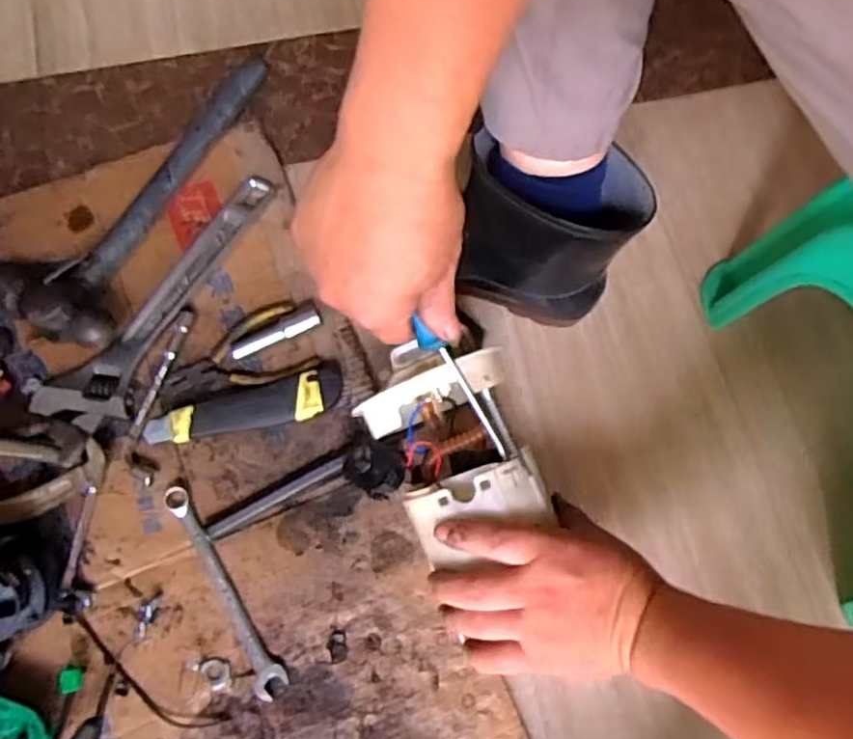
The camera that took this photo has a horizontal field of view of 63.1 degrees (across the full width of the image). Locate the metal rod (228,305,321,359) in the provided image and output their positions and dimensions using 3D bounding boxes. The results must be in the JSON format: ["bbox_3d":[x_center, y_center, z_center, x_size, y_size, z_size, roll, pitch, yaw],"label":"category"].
[{"bbox_3d":[-0.130,-0.030,0.597,0.080,0.015,0.022,-27,75,-13],"label":"metal rod"}]

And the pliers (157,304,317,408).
[{"bbox_3d":[-0.163,-0.016,0.597,0.128,0.007,0.069,-12,73,-9],"label":"pliers"}]

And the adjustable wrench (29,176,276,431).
[{"bbox_3d":[-0.225,-0.068,0.607,0.065,0.018,0.274,30,72,6],"label":"adjustable wrench"}]

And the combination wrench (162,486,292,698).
[{"bbox_3d":[-0.157,0.168,0.535,0.022,0.013,0.172,-29,76,-13],"label":"combination wrench"}]

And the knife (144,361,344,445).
[{"bbox_3d":[-0.149,0.034,0.573,0.162,0.017,0.039,-17,73,-10],"label":"knife"}]

